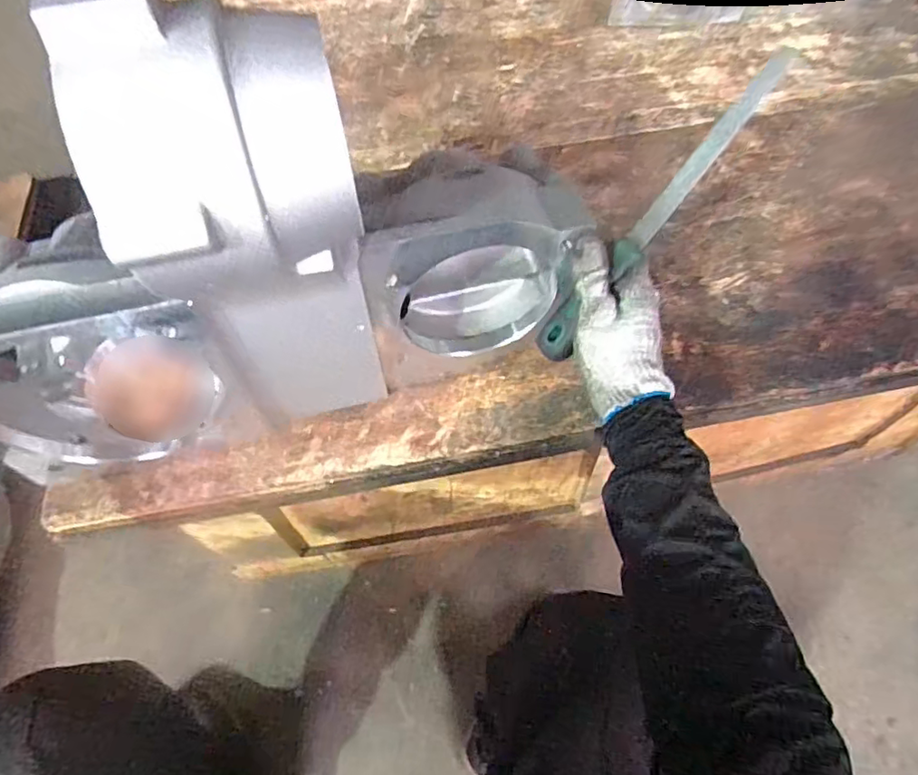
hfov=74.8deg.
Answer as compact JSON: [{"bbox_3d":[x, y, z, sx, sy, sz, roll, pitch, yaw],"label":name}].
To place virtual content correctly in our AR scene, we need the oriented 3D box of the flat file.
[{"bbox_3d":[0.143,-0.125,0.435,0.028,0.016,0.256,45,108,22],"label":"flat file"}]

